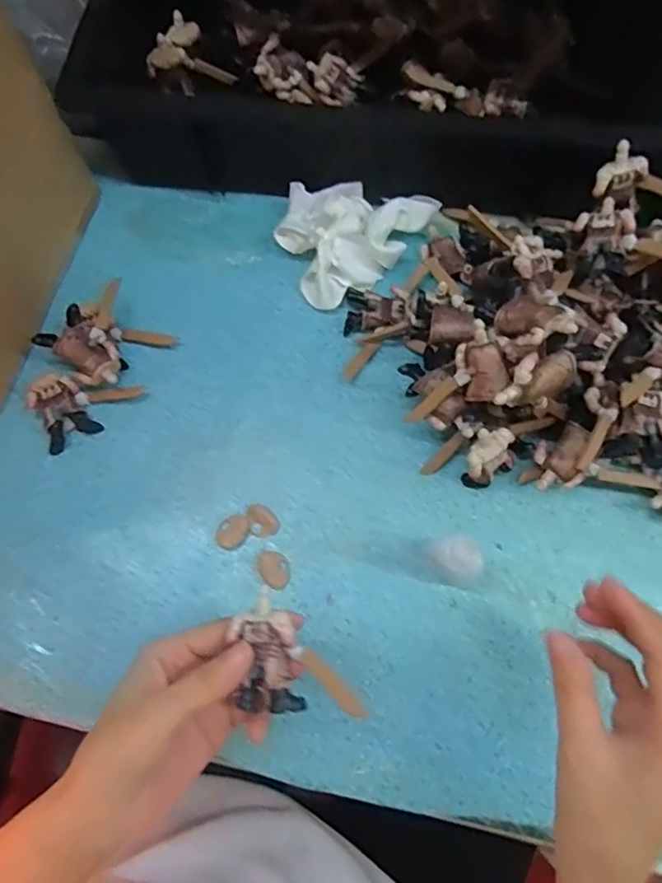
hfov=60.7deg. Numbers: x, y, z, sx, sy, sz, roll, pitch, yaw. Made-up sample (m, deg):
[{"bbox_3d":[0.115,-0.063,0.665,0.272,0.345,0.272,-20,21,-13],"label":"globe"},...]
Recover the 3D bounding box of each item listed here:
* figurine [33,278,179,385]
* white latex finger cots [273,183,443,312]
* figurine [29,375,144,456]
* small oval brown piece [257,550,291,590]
[{"bbox_3d":[-0.166,-0.075,0.418,0.064,0.035,0.071,38,78,12],"label":"figurine"},{"bbox_3d":[0.015,-0.151,0.436,0.111,0.041,0.094,12,74,5],"label":"white latex finger cots"},{"bbox_3d":[-0.180,-0.032,0.413,0.074,0.020,0.048,-31,75,-8],"label":"figurine"},{"bbox_3d":[-0.037,0.086,0.379,0.019,0.004,0.026,-25,74,-6],"label":"small oval brown piece"}]

